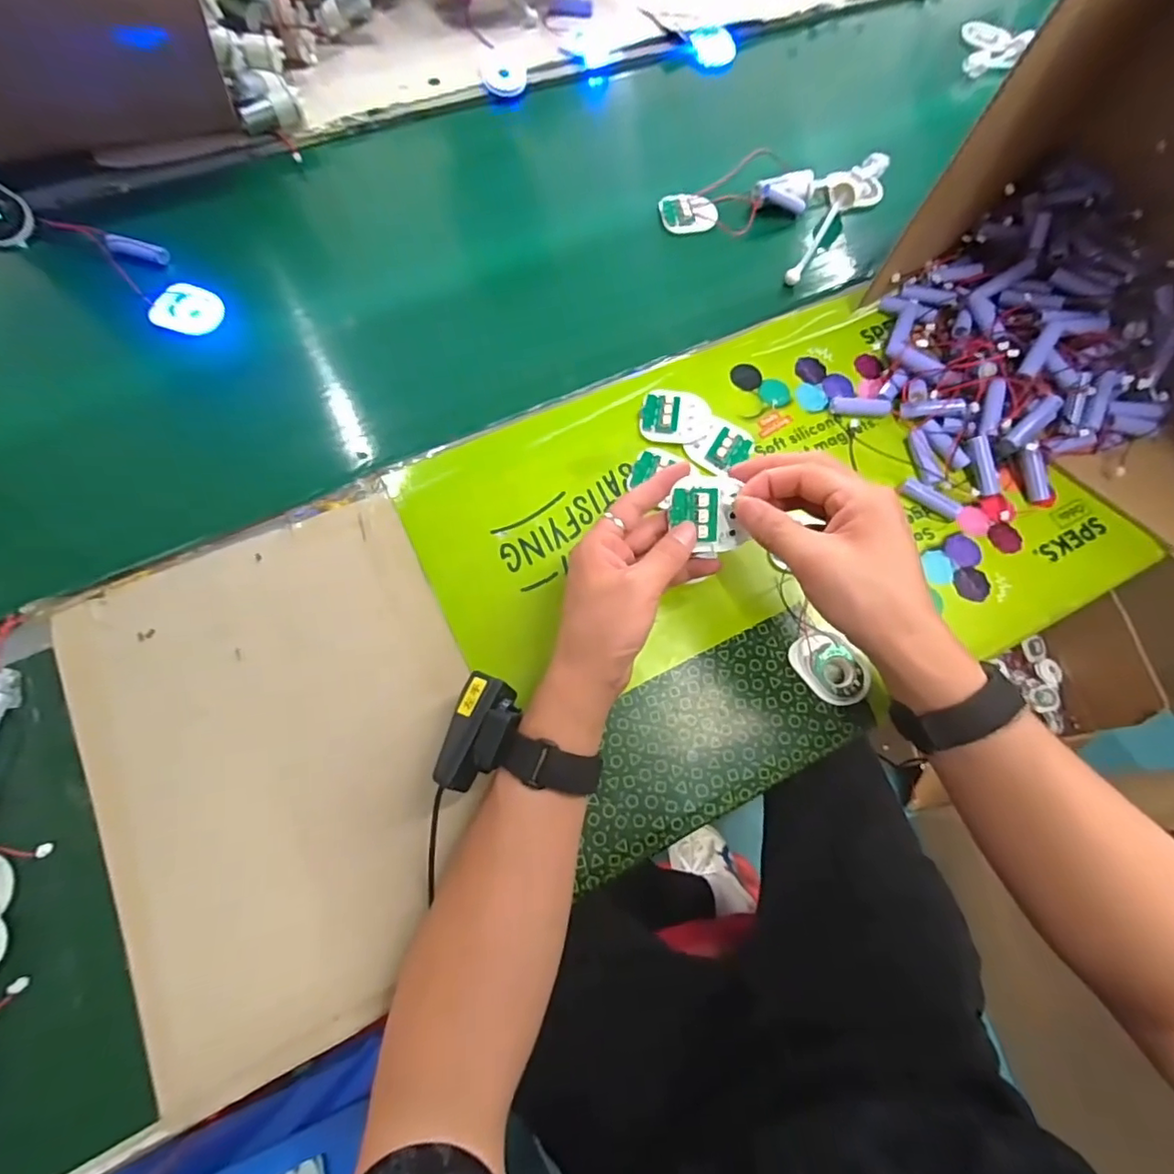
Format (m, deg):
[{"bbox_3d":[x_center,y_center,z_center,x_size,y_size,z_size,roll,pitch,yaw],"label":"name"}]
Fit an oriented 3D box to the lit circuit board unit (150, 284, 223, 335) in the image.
[{"bbox_3d":[-0.345,-0.241,0.497,0.048,0.008,0.048,5,73,-16],"label":"lit circuit board unit"}]

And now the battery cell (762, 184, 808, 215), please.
[{"bbox_3d":[0.199,-0.392,0.577,0.050,0.011,0.013,8,67,-16],"label":"battery cell"}]

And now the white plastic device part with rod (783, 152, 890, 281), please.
[{"bbox_3d":[0.251,-0.381,0.572,0.062,0.030,0.206,28,69,8],"label":"white plastic device part with rod"}]

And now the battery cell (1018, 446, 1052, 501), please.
[{"bbox_3d":[0.364,-0.093,0.465,0.013,0.015,0.048,-25,100,-12],"label":"battery cell"}]

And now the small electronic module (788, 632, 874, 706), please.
[{"bbox_3d":[0.175,0.058,0.410,0.040,0.013,0.058,-42,76,-17],"label":"small electronic module"}]

